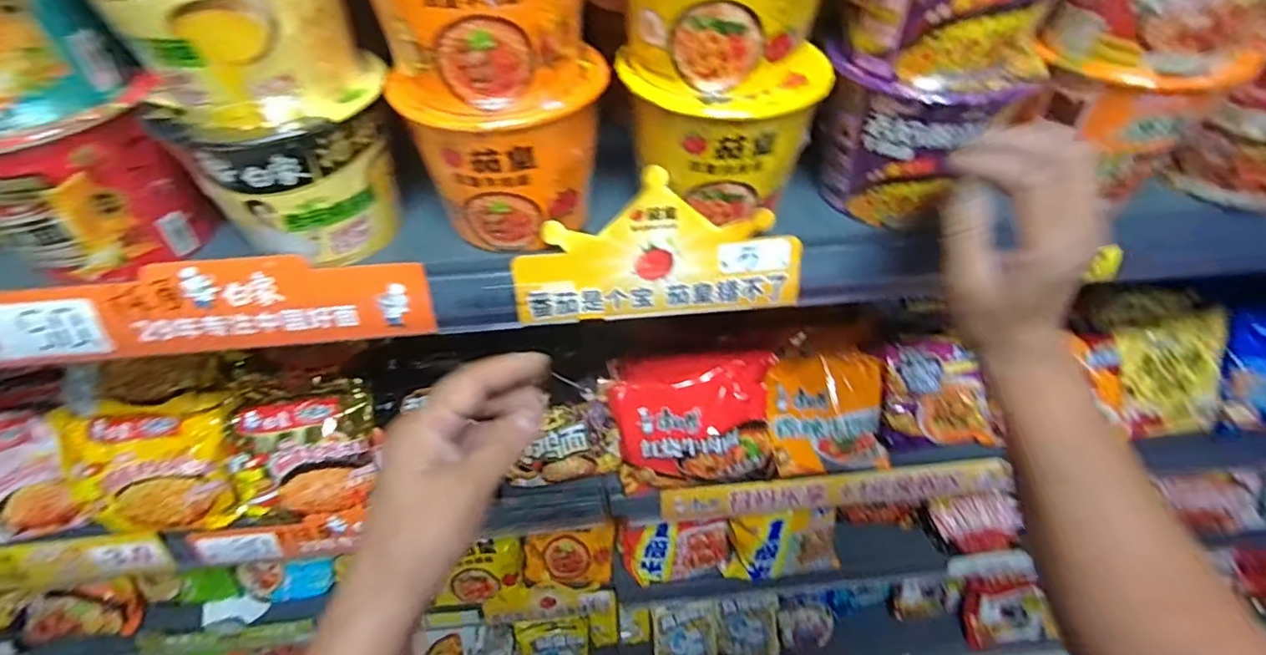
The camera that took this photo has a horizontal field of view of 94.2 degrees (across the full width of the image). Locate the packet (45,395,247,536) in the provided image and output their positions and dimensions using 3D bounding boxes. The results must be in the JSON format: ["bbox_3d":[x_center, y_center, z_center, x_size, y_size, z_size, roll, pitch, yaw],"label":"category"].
[{"bbox_3d":[-0.494,0.146,0.600,0.157,0.138,0.035,-2,8,-8],"label":"packet"}]

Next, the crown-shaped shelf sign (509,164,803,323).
[{"bbox_3d":[0.018,-0.054,0.399,0.194,0.096,0.004,-4,27,-3],"label":"crown-shaped shelf sign"}]

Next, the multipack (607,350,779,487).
[{"bbox_3d":[0.067,0.099,0.635,0.178,0.118,0.102,5,48,4],"label":"multipack"}]

